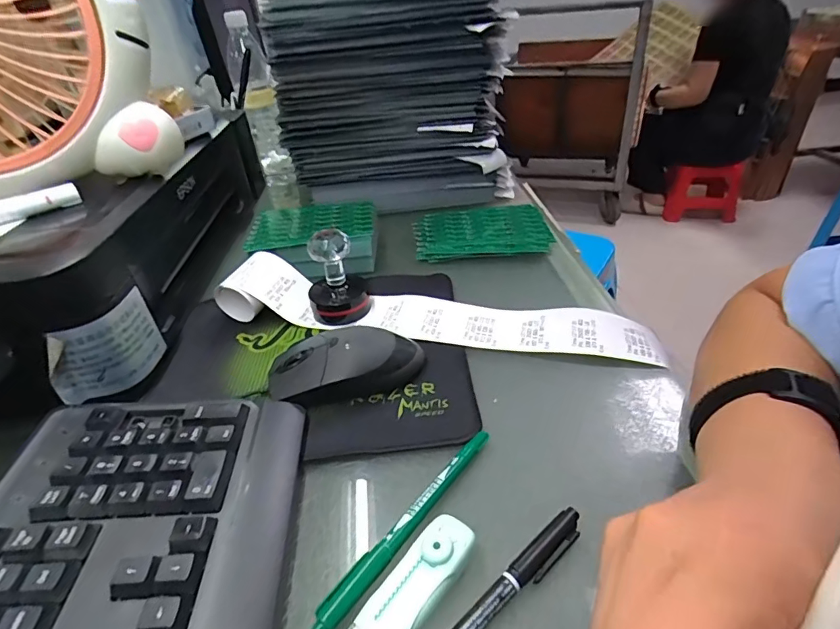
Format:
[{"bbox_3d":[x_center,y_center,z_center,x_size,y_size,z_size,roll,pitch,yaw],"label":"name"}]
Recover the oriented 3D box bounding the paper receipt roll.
[{"bbox_3d":[0.002,-0.011,0.400,0.373,0.040,0.066,6,38,16],"label":"paper receipt roll"}]

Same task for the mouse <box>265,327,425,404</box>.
[{"bbox_3d":[-0.054,0.035,0.348,0.114,0.036,0.056,-14,37,-11],"label":"mouse"}]

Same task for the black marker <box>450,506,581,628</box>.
[{"bbox_3d":[0.030,0.140,0.216,0.139,0.011,0.014,-30,42,-29],"label":"black marker"}]

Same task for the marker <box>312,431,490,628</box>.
[{"bbox_3d":[-0.004,0.112,0.258,0.014,0.011,0.140,22,45,33],"label":"marker"}]

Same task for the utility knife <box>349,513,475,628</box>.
[{"bbox_3d":[-0.004,0.134,0.222,0.025,0.019,0.083,23,45,34],"label":"utility knife"}]

